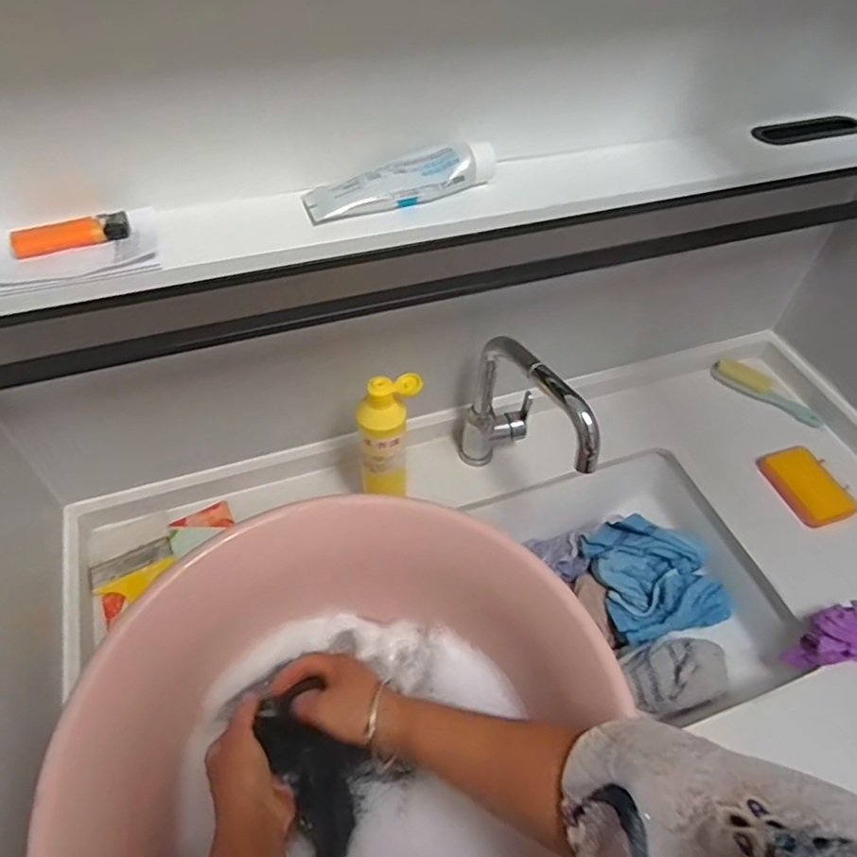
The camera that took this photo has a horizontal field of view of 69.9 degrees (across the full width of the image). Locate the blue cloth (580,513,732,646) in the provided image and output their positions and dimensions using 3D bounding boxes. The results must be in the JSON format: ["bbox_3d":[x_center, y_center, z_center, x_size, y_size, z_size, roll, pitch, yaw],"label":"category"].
[{"bbox_3d":[0.299,0.187,0.798,0.148,0.054,0.150,-8,52,-10],"label":"blue cloth"}]

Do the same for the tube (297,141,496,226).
[{"bbox_3d":[-0.022,-0.211,0.514,0.161,0.030,0.045,-16,54,-16],"label":"tube"}]

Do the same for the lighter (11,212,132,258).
[{"bbox_3d":[-0.267,-0.146,0.458,0.079,0.015,0.020,-18,54,-17],"label":"lighter"}]

